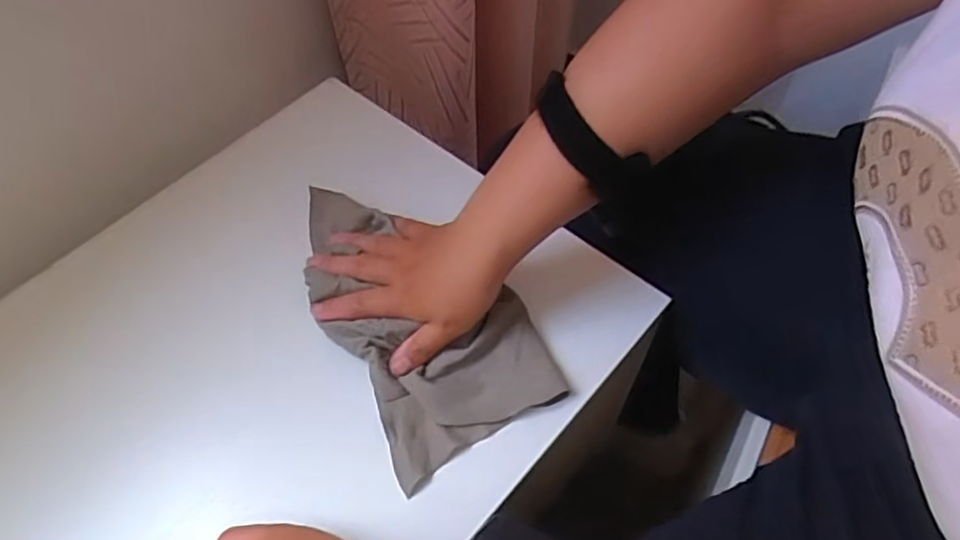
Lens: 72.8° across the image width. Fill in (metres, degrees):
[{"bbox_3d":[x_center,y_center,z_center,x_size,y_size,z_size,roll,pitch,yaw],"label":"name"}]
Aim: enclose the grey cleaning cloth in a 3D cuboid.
[{"bbox_3d":[-0.053,0.016,0.466,0.123,0.027,0.243,-27,59,-16],"label":"grey cleaning cloth"}]

